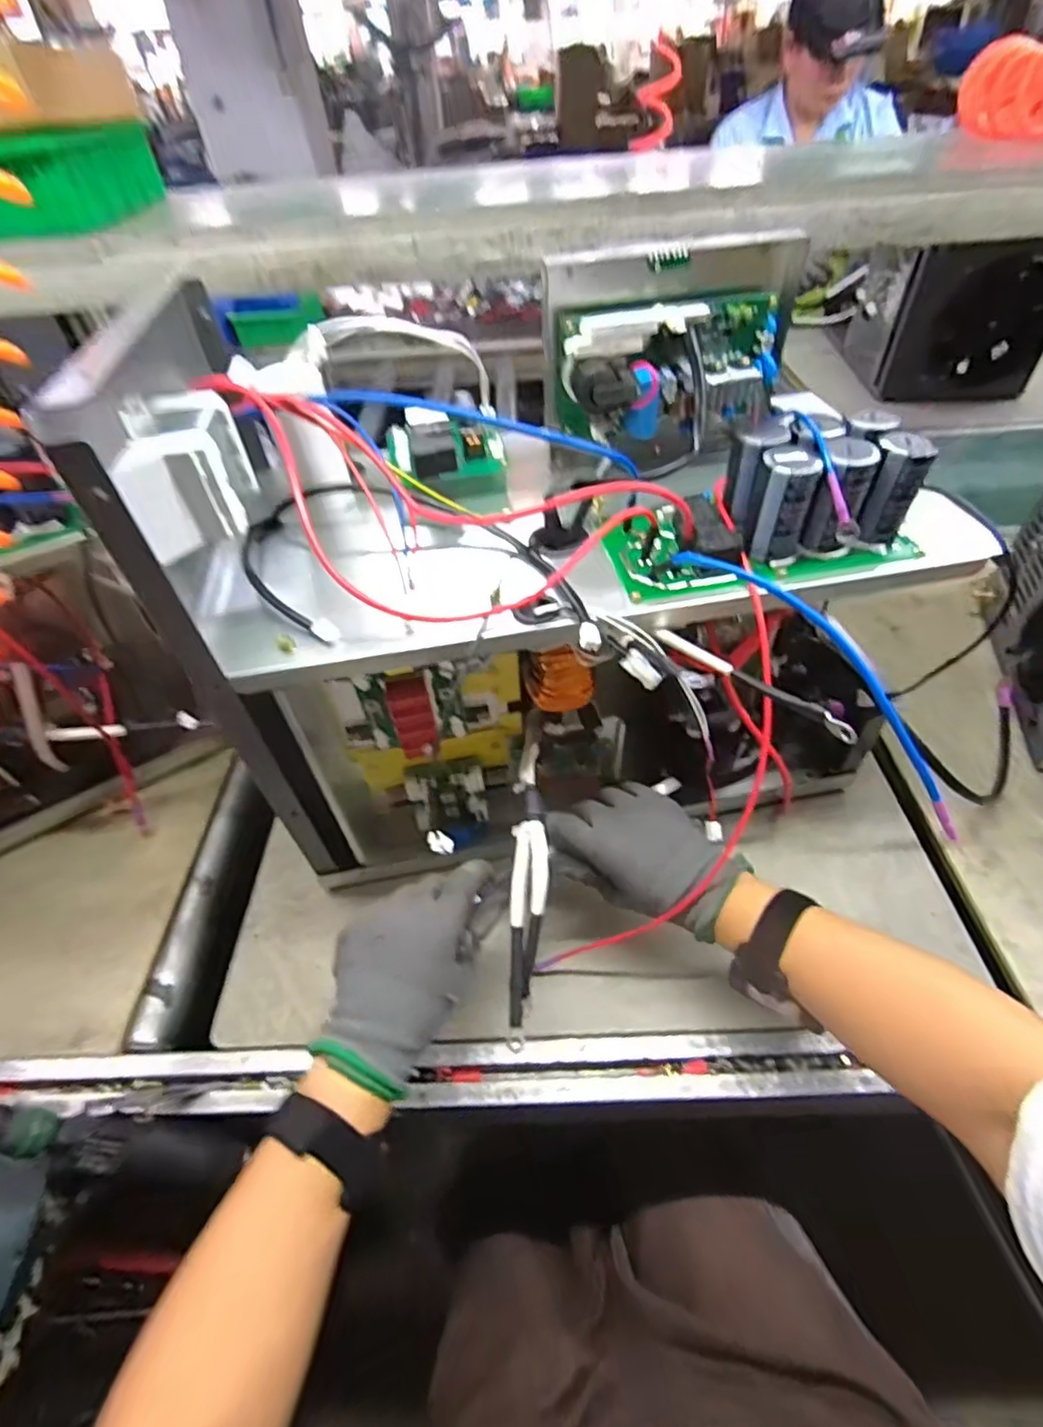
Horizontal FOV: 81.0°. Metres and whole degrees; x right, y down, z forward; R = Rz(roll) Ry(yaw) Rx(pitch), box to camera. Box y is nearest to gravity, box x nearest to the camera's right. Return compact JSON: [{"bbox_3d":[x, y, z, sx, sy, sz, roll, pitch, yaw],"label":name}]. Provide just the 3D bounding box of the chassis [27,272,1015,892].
[{"bbox_3d":[0.025,-0.085,0.467,0.460,0.360,0.259,-3,47,1],"label":"chassis"}]

